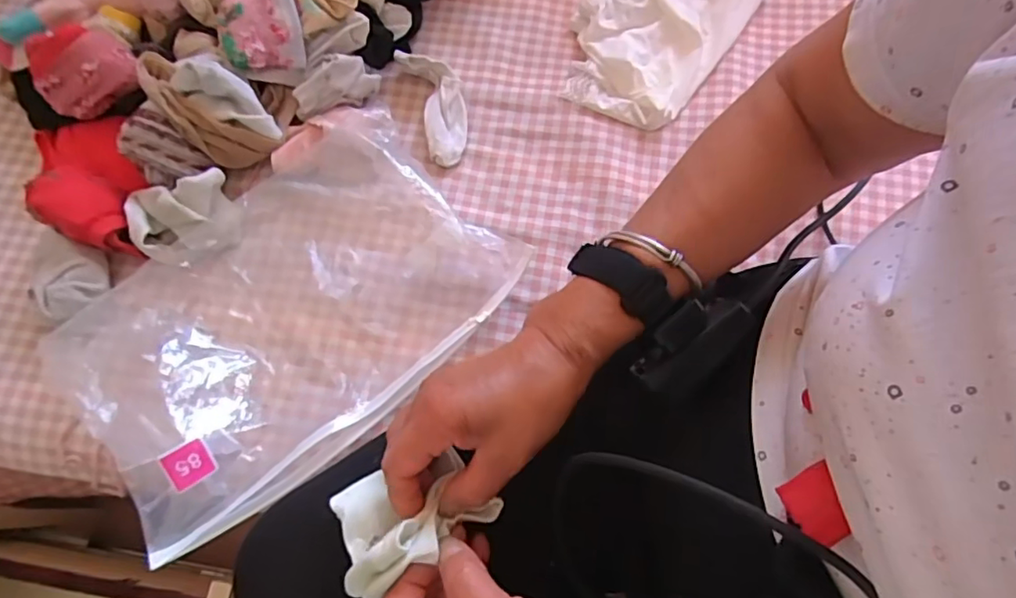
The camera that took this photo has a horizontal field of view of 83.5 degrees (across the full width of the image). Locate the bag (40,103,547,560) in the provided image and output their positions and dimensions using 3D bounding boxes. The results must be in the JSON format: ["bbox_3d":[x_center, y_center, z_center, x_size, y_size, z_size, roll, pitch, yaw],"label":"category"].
[{"bbox_3d":[-0.188,0.007,0.487,0.348,0.055,0.242,-42,74,-12],"label":"bag"}]

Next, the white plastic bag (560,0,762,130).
[{"bbox_3d":[0.148,-0.283,0.589,0.159,0.048,0.222,30,74,12],"label":"white plastic bag"}]

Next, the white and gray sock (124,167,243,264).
[{"bbox_3d":[-0.290,-0.069,0.508,0.086,0.049,0.074,-12,70,-3],"label":"white and gray sock"}]

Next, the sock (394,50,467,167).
[{"bbox_3d":[-0.070,-0.195,0.567,0.050,0.029,0.128,-16,83,-4],"label":"sock"}]

